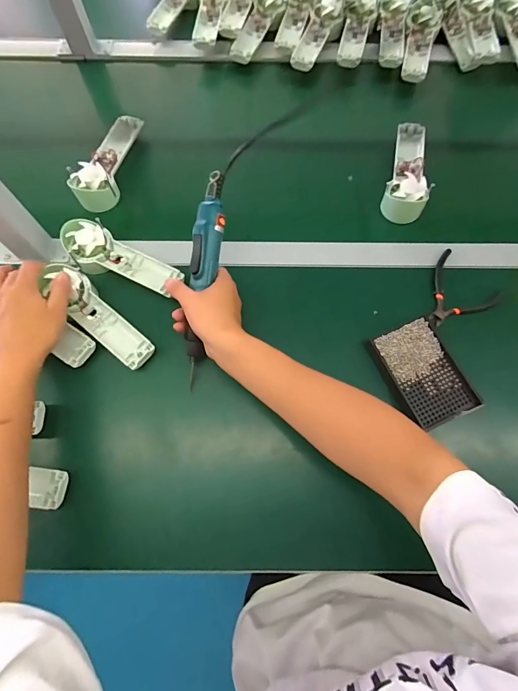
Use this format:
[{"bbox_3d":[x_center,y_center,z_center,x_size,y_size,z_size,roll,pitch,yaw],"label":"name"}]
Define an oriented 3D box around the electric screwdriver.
[{"bbox_3d":[-0.071,-0.087,0.472,0.034,0.029,0.269,8,93,2],"label":"electric screwdriver"}]

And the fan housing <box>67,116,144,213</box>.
[{"bbox_3d":[-0.243,-0.296,0.582,0.065,0.042,0.179,11,72,3],"label":"fan housing"}]

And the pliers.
[{"bbox_3d":[0.283,-0.075,0.531,0.111,0.017,0.104,0,71,-1],"label":"pliers"}]

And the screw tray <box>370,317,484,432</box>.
[{"bbox_3d":[0.218,0.034,0.482,0.093,0.015,0.132,-23,73,-8],"label":"screw tray"}]

